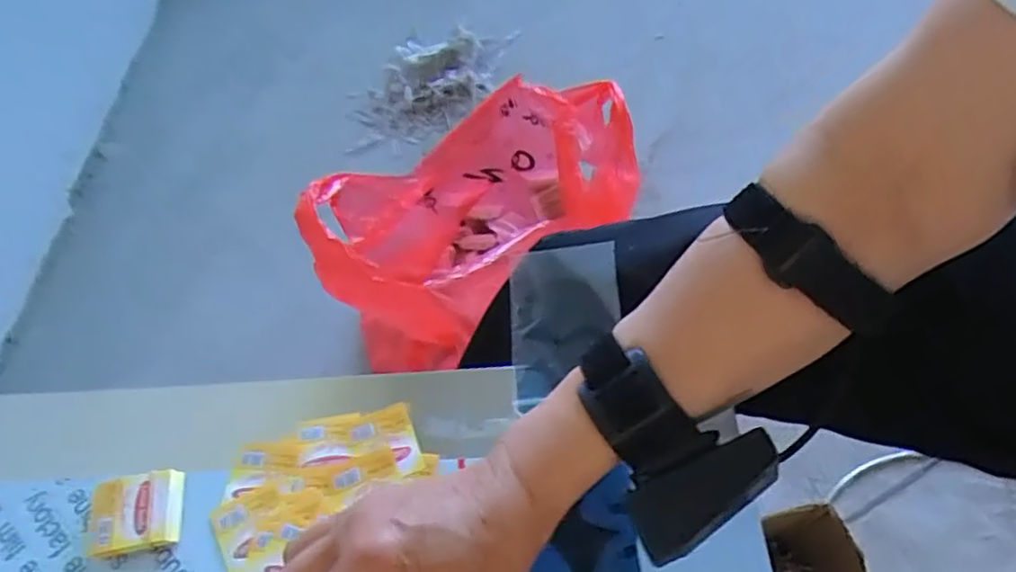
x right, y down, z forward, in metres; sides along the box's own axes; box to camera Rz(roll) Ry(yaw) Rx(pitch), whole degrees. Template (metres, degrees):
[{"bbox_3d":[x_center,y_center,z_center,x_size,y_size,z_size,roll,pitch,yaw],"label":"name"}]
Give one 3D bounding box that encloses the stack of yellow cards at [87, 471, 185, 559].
[{"bbox_3d":[-0.206,0.126,0.369,0.045,0.016,0.040,-14,56,-4],"label":"stack of yellow cards"}]

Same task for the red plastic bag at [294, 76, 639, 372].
[{"bbox_3d":[-0.033,-0.077,0.825,0.404,0.262,0.238,-41,62,-21],"label":"red plastic bag"}]

